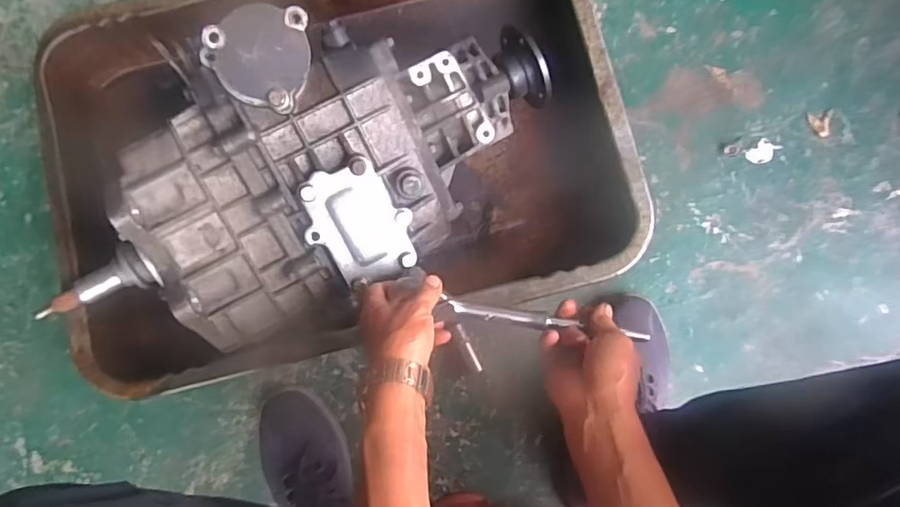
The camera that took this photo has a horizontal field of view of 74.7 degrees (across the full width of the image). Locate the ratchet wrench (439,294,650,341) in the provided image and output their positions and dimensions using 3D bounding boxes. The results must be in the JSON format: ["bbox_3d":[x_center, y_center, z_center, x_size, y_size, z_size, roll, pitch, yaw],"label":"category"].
[{"bbox_3d":[0.089,0.063,0.547,0.188,0.016,0.012,9,85,-3],"label":"ratchet wrench"}]

